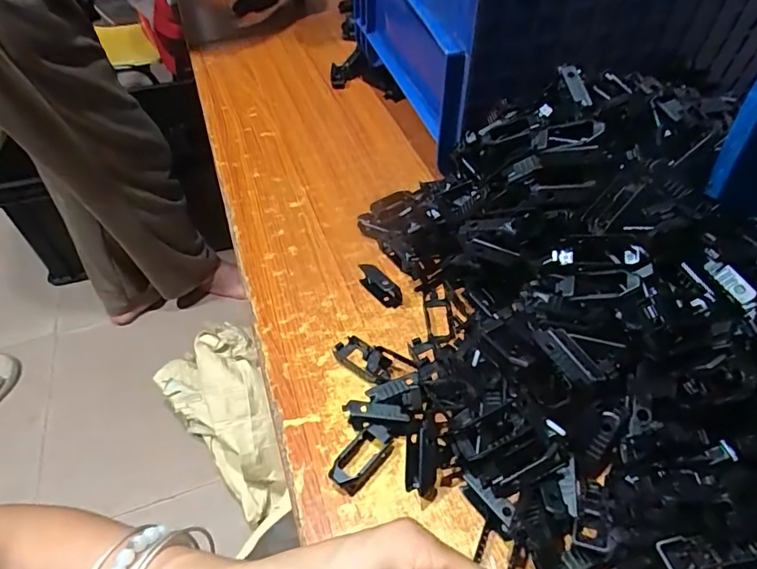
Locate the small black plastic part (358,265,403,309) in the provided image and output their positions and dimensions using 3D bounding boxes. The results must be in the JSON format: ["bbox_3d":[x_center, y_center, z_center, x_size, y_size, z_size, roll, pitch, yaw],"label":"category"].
[{"bbox_3d":[0.001,-0.001,0.444,0.015,0.024,0.044,-35,54,-25],"label":"small black plastic part"}]

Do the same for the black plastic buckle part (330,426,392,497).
[{"bbox_3d":[-0.011,0.116,0.335,0.024,0.009,0.048,29,55,27],"label":"black plastic buckle part"}]

